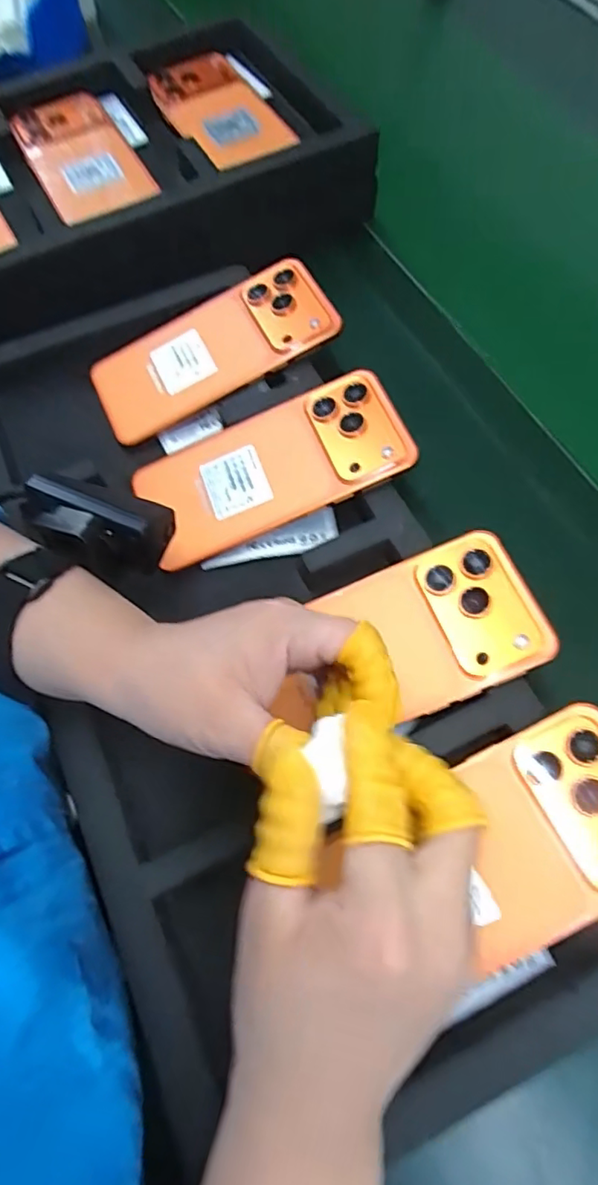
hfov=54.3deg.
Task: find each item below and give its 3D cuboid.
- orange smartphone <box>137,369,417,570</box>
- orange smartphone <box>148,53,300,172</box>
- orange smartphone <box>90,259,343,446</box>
[{"bbox_3d":[-0.016,-0.076,0.350,0.157,0.011,0.076,-23,70,4],"label":"orange smartphone"},{"bbox_3d":[-0.059,-0.378,0.463,0.077,0.015,0.163,-25,66,-12],"label":"orange smartphone"},{"bbox_3d":[-0.058,-0.161,0.391,0.164,0.010,0.072,-27,74,3],"label":"orange smartphone"}]

